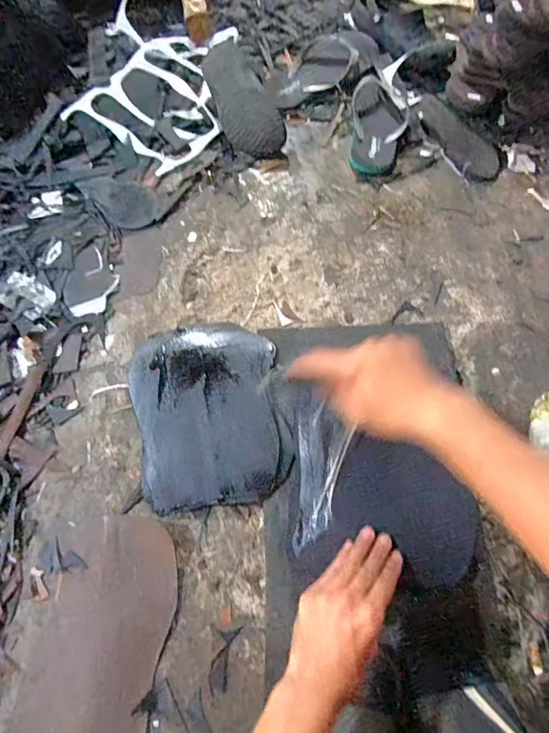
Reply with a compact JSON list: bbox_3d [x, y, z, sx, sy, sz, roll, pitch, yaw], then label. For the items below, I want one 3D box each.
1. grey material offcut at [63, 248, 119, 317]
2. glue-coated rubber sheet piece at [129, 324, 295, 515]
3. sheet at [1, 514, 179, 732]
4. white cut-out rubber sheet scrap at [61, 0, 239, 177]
[{"bbox_3d":[-0.316,-0.147,0.768,0.085,0.009,0.126,10,70,4],"label":"grey material offcut"},{"bbox_3d":[-0.097,0.062,0.650,0.215,0.010,0.271,-9,70,-3],"label":"glue-coated rubber sheet piece"},{"bbox_3d":[-0.214,0.329,0.550,0.161,0.012,0.262,8,66,9],"label":"sheet"},{"bbox_3d":[-0.221,-0.578,0.891,0.298,0.056,0.381,23,71,9],"label":"white cut-out rubber sheet scrap"}]

